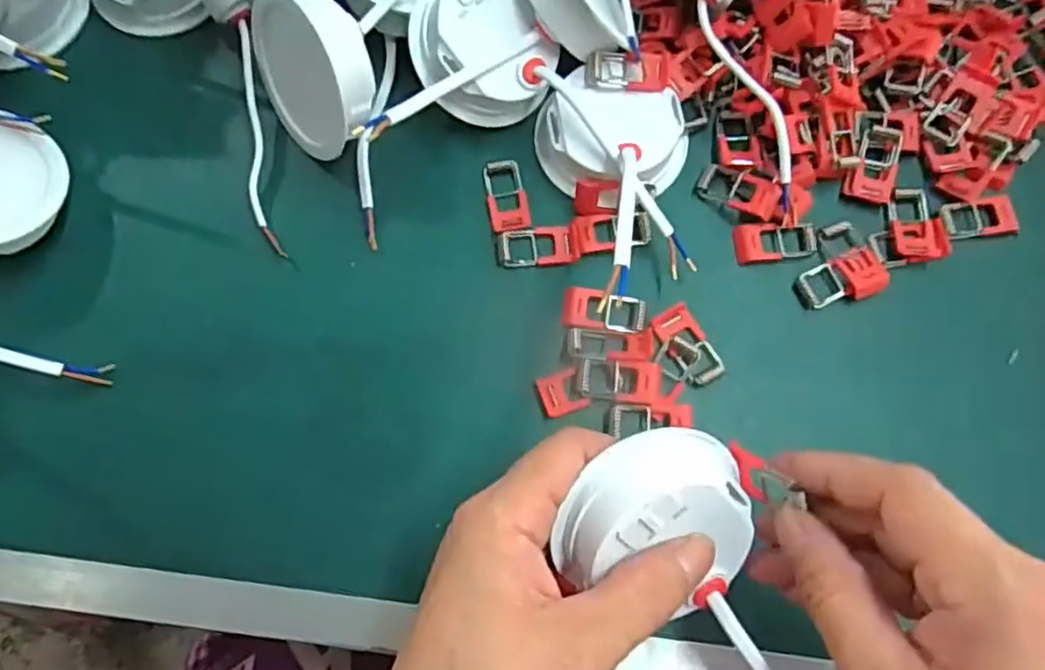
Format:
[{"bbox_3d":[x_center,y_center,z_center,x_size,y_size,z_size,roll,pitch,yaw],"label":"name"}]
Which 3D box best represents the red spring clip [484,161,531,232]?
[{"bbox_3d":[-0.007,-0.066,0.332,0.019,0.004,0.036,-9,78,-2],"label":"red spring clip"}]

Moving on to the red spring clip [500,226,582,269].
[{"bbox_3d":[0.007,-0.041,0.325,0.035,0.004,0.018,-6,78,-1],"label":"red spring clip"}]

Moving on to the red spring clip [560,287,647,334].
[{"bbox_3d":[0.037,-0.011,0.318,0.037,0.004,0.019,6,78,1],"label":"red spring clip"}]

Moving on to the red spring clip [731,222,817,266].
[{"bbox_3d":[0.117,-0.044,0.326,0.037,0.004,0.018,-5,78,-1],"label":"red spring clip"}]

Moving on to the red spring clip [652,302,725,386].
[{"bbox_3d":[0.075,0.005,0.314,0.019,0.004,0.036,-27,79,-6],"label":"red spring clip"}]

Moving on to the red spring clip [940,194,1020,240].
[{"bbox_3d":[0.215,-0.054,0.328,0.035,0.004,0.019,-9,78,-2],"label":"red spring clip"}]

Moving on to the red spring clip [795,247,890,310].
[{"bbox_3d":[0.145,-0.024,0.319,0.036,0.008,0.022,-22,79,-4],"label":"red spring clip"}]

